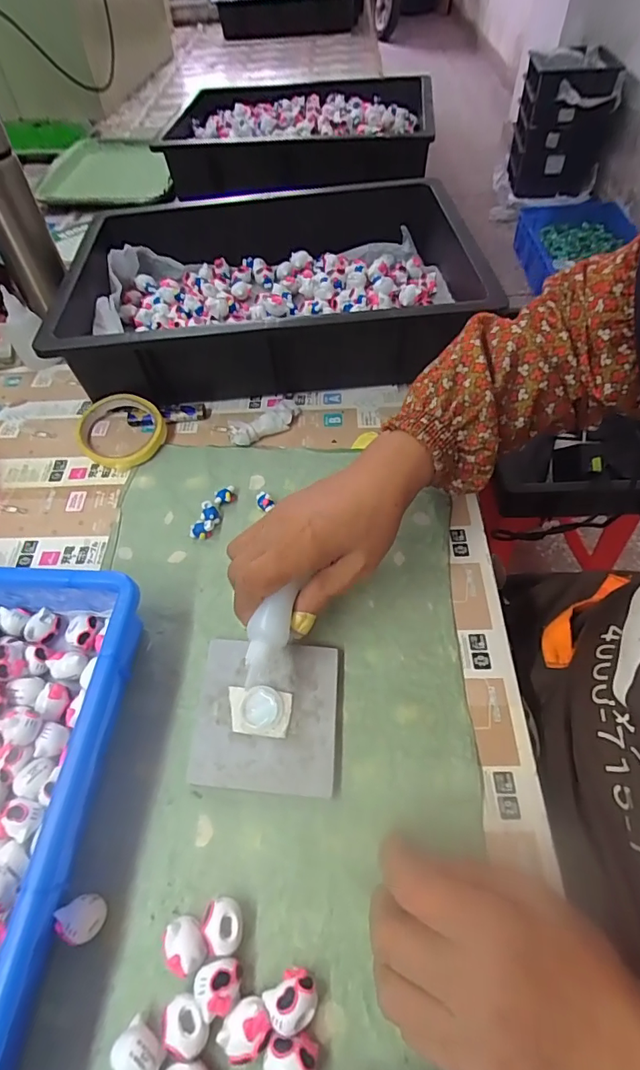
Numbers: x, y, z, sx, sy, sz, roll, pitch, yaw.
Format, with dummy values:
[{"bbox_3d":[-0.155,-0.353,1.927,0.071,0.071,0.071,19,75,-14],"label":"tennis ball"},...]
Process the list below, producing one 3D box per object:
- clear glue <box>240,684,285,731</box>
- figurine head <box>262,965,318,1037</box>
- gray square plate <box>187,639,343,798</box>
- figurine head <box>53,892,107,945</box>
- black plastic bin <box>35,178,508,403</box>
[{"bbox_3d":[-0.040,0.120,0.334,0.029,0.006,0.029,-1,57,2],"label":"clear glue"},{"bbox_3d":[-0.014,0.245,0.254,0.025,0.024,0.023,-1,57,2],"label":"figurine head"},{"bbox_3d":[-0.036,0.125,0.339,0.098,0.010,0.097,3,57,4],"label":"gray square plate"},{"bbox_3d":[-0.135,0.220,0.276,0.023,0.027,0.022,-1,57,2],"label":"figurine head"},{"bbox_3d":[-0.043,-0.286,0.557,0.413,0.096,0.293,-3,57,0],"label":"black plastic bin"}]

